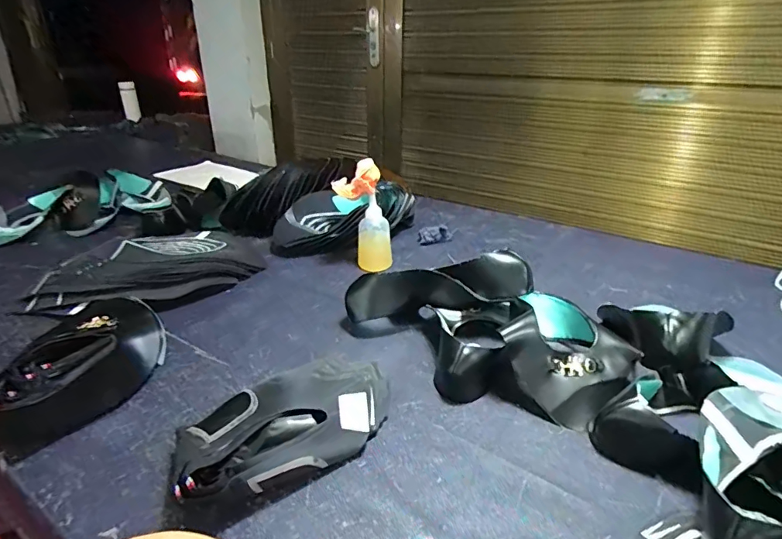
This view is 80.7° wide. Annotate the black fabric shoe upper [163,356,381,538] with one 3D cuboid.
[{"bbox_3d":[-0.113,0.155,0.506,0.164,0.066,0.280,20,33,34],"label":"black fabric shoe upper"}]

